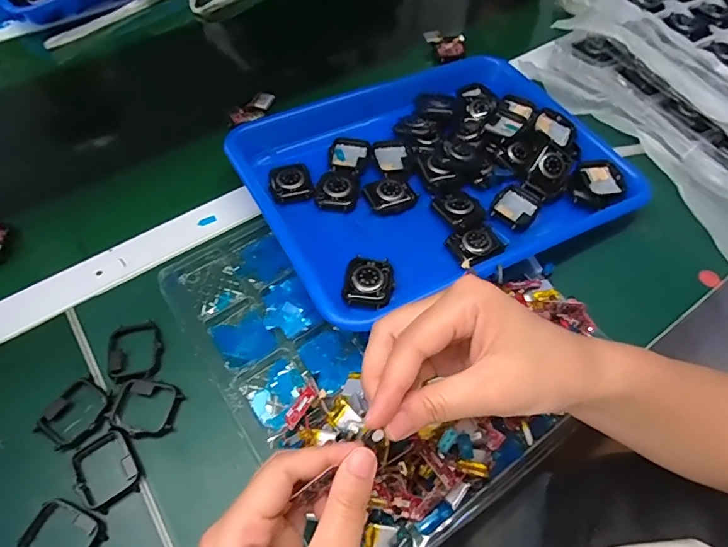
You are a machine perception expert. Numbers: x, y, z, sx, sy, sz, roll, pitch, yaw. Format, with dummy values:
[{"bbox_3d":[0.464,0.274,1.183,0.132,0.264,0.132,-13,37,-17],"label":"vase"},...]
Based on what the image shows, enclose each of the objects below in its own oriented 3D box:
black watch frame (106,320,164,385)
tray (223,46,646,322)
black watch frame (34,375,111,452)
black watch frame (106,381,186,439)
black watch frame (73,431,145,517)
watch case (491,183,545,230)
[{"bbox_3d":[-0.173,0.058,0.352,0.039,0.004,0.047,-14,58,-10],"label":"black watch frame"},{"bbox_3d":[0.059,-0.100,0.422,0.311,0.042,0.251,-25,61,-16],"label":"tray"},{"bbox_3d":[-0.202,0.097,0.327,0.037,0.004,0.045,31,61,18],"label":"black watch frame"},{"bbox_3d":[-0.154,0.095,0.330,0.045,0.005,0.038,10,57,6],"label":"black watch frame"},{"bbox_3d":[-0.170,0.130,0.309,0.039,0.005,0.046,-32,63,-20],"label":"black watch frame"},{"bbox_3d":[0.136,-0.060,0.413,0.036,0.010,0.050,35,63,20],"label":"watch case"}]

